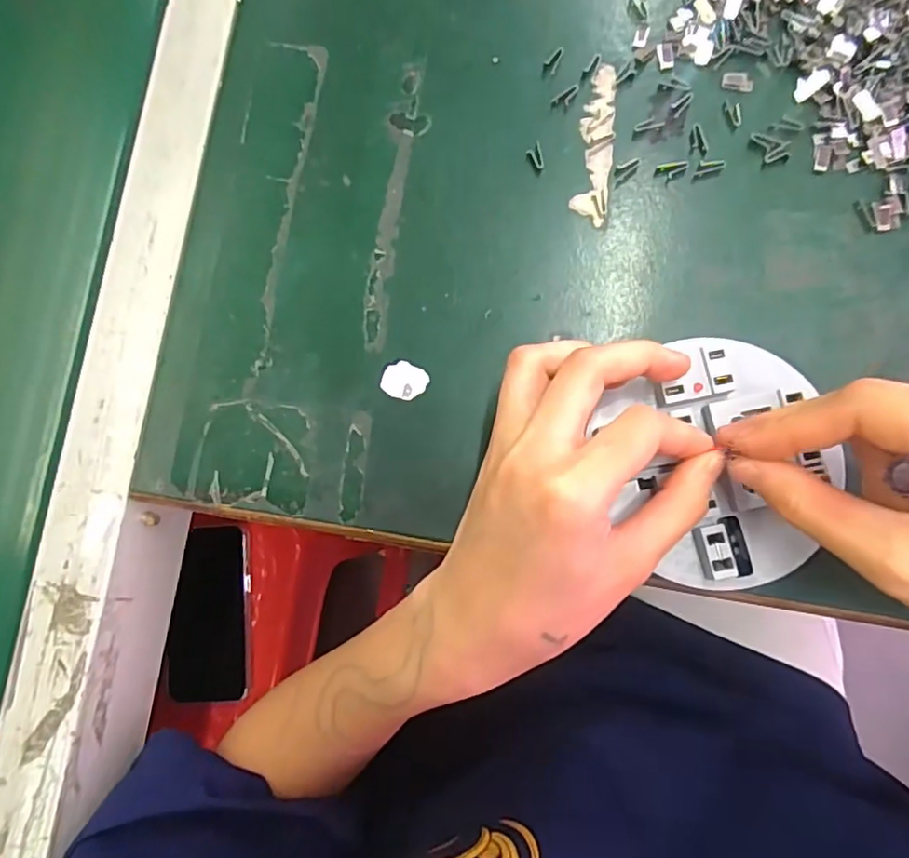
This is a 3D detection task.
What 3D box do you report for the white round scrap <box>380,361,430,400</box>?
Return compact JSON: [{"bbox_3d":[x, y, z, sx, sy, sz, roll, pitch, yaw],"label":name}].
[{"bbox_3d":[-0.024,-0.023,0.274,0.021,0.004,0.017,21,85,8],"label":"white round scrap"}]

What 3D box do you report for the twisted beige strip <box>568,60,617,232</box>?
[{"bbox_3d":[0.068,-0.138,0.279,0.017,0.004,0.081,7,83,7],"label":"twisted beige strip"}]

